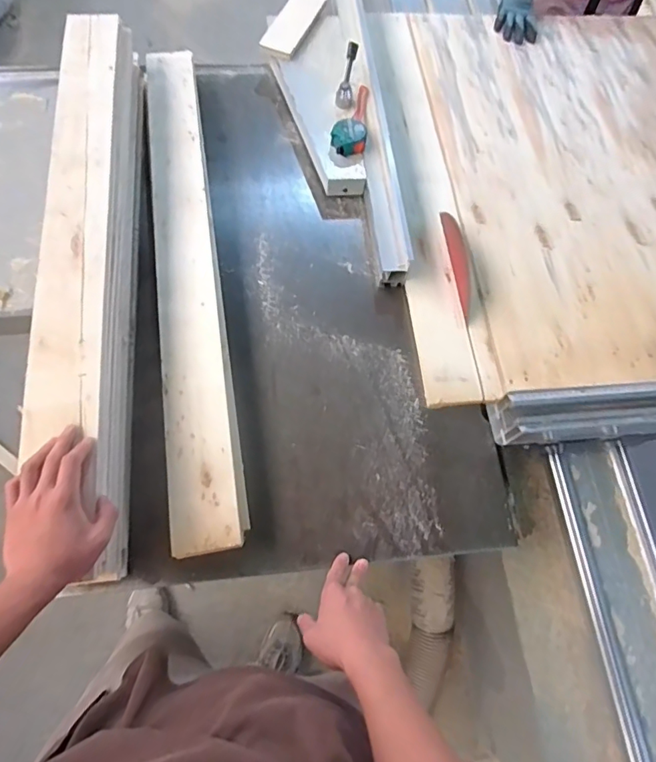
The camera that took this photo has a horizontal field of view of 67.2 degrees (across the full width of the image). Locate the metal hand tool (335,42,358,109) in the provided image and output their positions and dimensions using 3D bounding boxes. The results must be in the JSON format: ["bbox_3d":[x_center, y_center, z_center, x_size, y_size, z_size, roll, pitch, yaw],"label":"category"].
[{"bbox_3d":[0.038,-0.564,0.922,0.031,0.026,0.115,13,93,2],"label":"metal hand tool"}]

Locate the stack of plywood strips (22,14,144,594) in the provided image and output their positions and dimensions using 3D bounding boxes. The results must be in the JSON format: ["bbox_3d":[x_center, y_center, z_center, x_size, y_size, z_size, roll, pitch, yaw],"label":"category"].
[{"bbox_3d":[-0.331,-0.166,0.705,0.083,0.151,0.823,-6,71,-5],"label":"stack of plywood strips"}]

